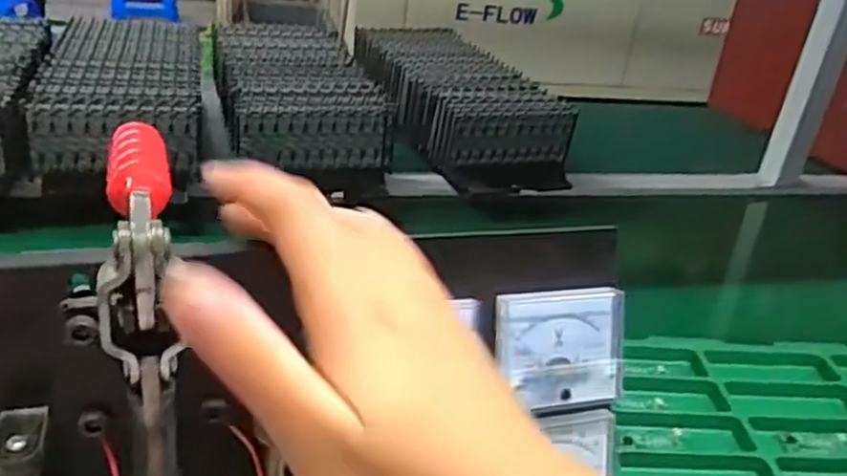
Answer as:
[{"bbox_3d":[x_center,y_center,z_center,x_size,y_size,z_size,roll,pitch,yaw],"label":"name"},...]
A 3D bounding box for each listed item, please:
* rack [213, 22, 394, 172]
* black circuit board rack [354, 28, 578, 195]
[{"bbox_3d":[-0.175,-0.199,0.990,0.170,0.069,0.381,-4,30,-20],"label":"rack"},{"bbox_3d":[0.040,-0.189,1.048,0.196,0.090,0.383,-3,30,-18],"label":"black circuit board rack"}]

